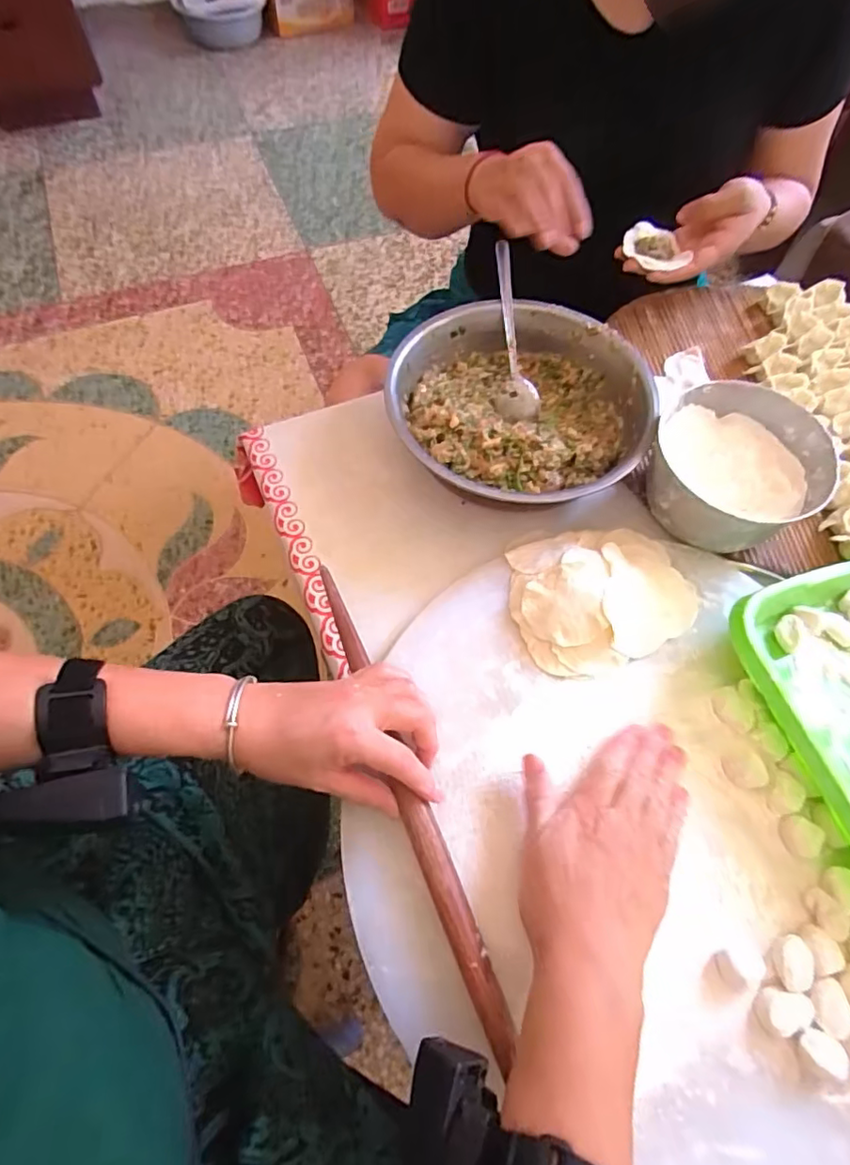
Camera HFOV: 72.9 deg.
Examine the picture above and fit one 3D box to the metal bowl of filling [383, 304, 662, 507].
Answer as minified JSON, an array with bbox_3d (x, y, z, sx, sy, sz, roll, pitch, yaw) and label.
[{"bbox_3d":[0.088,-0.166,0.554,0.229,0.070,0.236,1,64,-1],"label":"metal bowl of filling"}]

